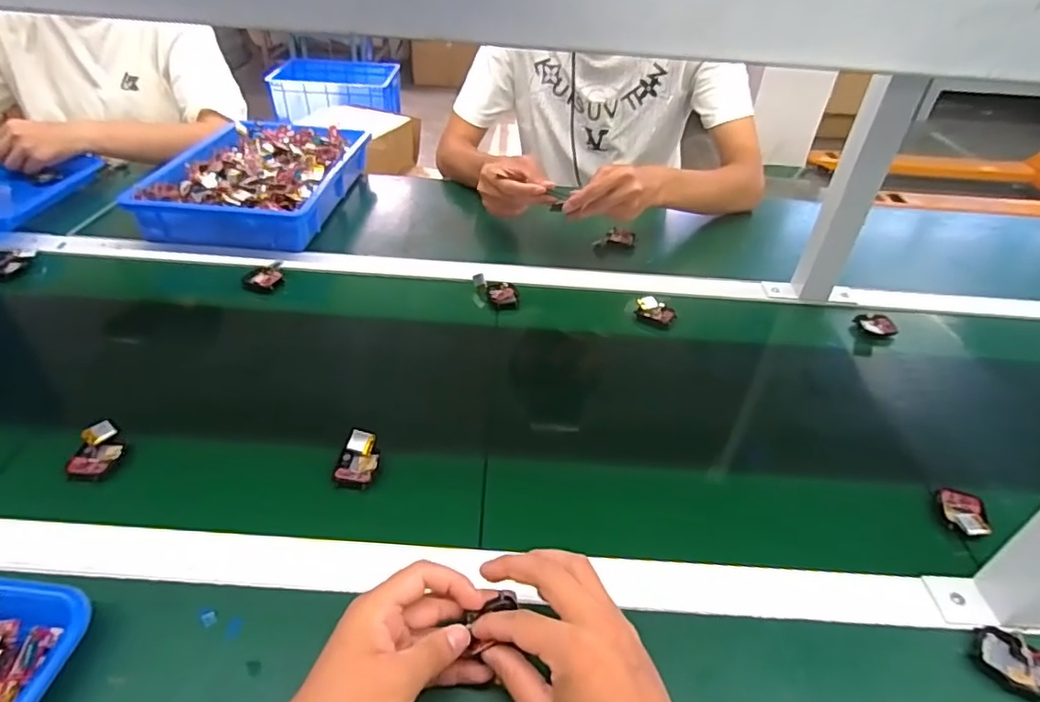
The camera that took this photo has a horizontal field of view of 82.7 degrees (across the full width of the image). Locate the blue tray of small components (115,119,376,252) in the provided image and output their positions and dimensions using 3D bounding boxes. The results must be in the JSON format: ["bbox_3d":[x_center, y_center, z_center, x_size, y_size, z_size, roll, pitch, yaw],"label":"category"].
[{"bbox_3d":[-0.393,-0.270,0.905,0.240,0.070,0.342,6,39,1],"label":"blue tray of small components"}]

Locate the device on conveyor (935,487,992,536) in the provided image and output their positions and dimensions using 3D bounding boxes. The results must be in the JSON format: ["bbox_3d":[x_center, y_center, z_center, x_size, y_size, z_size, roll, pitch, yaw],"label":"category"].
[{"bbox_3d":[0.391,0.143,0.520,0.034,0.010,0.056,6,29,23],"label":"device on conveyor"}]

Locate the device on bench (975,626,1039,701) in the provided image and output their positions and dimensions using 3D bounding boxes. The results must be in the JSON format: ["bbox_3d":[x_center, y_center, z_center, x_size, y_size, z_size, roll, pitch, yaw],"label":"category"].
[{"bbox_3d":[0.356,0.220,0.411,0.059,0.019,0.041,18,41,16],"label":"device on bench"}]

